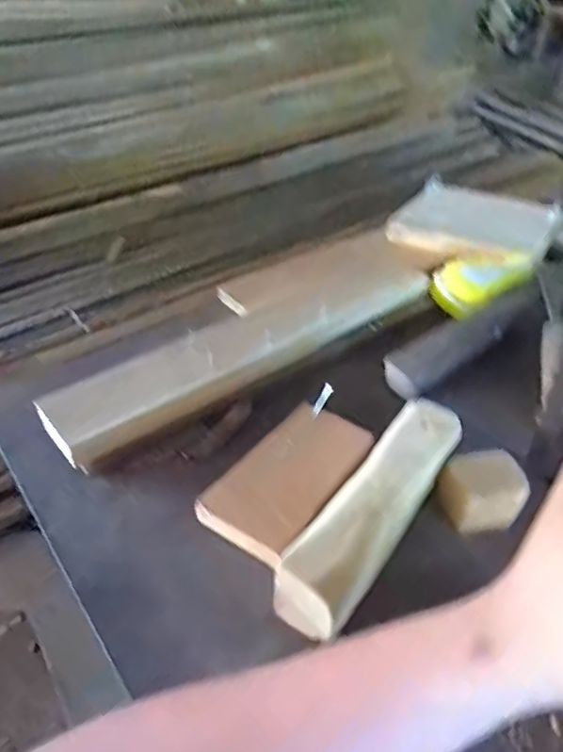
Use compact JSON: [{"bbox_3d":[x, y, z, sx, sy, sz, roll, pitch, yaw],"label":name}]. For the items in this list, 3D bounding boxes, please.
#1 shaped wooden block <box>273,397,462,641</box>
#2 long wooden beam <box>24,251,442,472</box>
[{"bbox_3d":[0.062,0.079,0.366,0.043,0.030,0.188,24,45,26],"label":"shaped wooden block"},{"bbox_3d":[-0.019,-0.030,0.518,0.384,0.036,0.077,-25,46,-28],"label":"long wooden beam"}]

